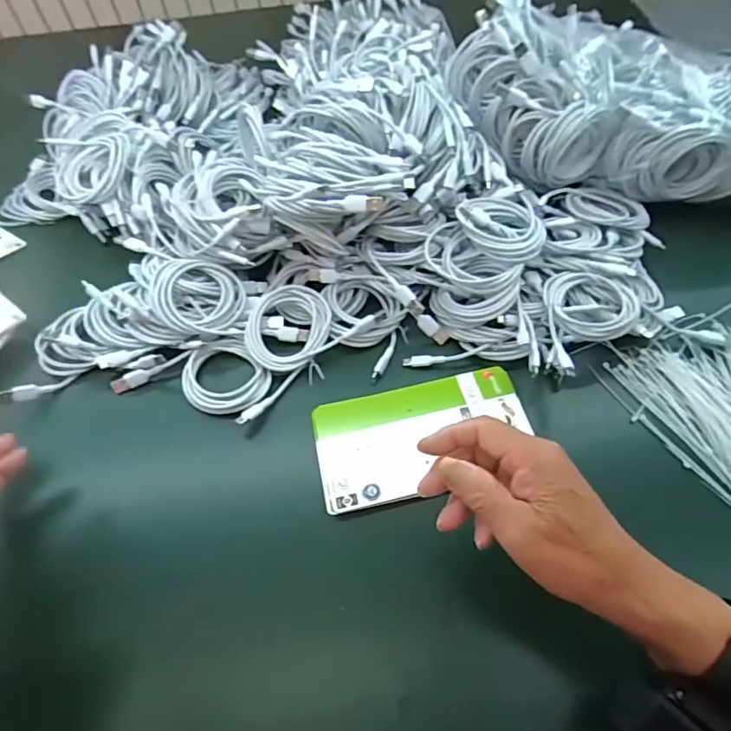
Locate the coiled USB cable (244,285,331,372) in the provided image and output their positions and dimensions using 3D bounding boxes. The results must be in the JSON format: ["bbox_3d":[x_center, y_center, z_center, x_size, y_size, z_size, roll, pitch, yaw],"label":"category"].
[{"bbox_3d":[-0.076,-0.036,0.514,0.083,0.024,0.083,0,77,-1],"label":"coiled USB cable"}]

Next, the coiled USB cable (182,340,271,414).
[{"bbox_3d":[-0.132,0.012,0.488,0.071,0.016,0.079,-36,61,-20],"label":"coiled USB cable"}]

